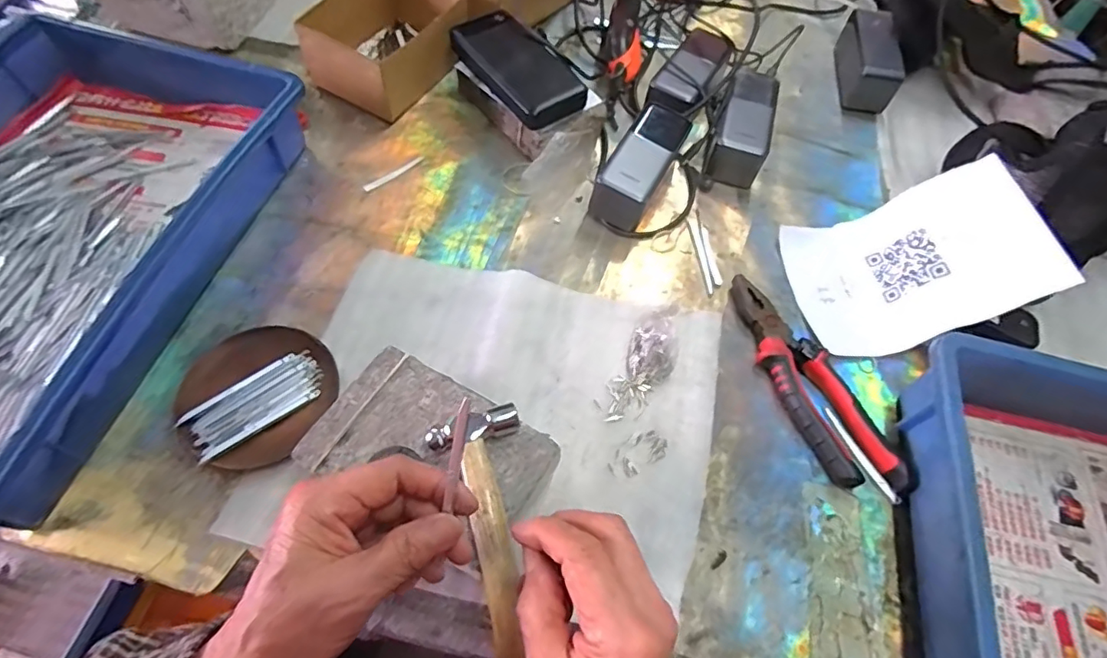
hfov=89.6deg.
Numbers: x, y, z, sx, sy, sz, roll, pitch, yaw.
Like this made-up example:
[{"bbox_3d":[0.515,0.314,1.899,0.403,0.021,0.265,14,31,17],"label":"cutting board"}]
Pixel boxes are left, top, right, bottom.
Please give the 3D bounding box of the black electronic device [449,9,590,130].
[{"bbox_3d":[-0.036,-0.277,0.581,0.076,0.029,0.155,-30,69,-20],"label":"black electronic device"}]

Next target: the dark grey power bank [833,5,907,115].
[{"bbox_3d":[0.387,-0.333,0.687,0.058,0.056,0.131,13,61,1],"label":"dark grey power bank"}]

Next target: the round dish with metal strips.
[{"bbox_3d":[-0.234,0.050,0.440,0.104,0.023,0.112,3,61,-5],"label":"round dish with metal strips"}]

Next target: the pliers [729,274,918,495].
[{"bbox_3d":[0.218,0.044,0.481,0.060,0.021,0.215,-20,66,-16],"label":"pliers"}]

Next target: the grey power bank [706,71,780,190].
[{"bbox_3d":[0.204,-0.219,0.606,0.059,0.048,0.135,19,61,4],"label":"grey power bank"}]

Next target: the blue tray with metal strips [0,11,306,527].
[{"bbox_3d":[-0.427,-0.083,0.460,0.284,0.086,0.432,15,61,2],"label":"blue tray with metal strips"}]

